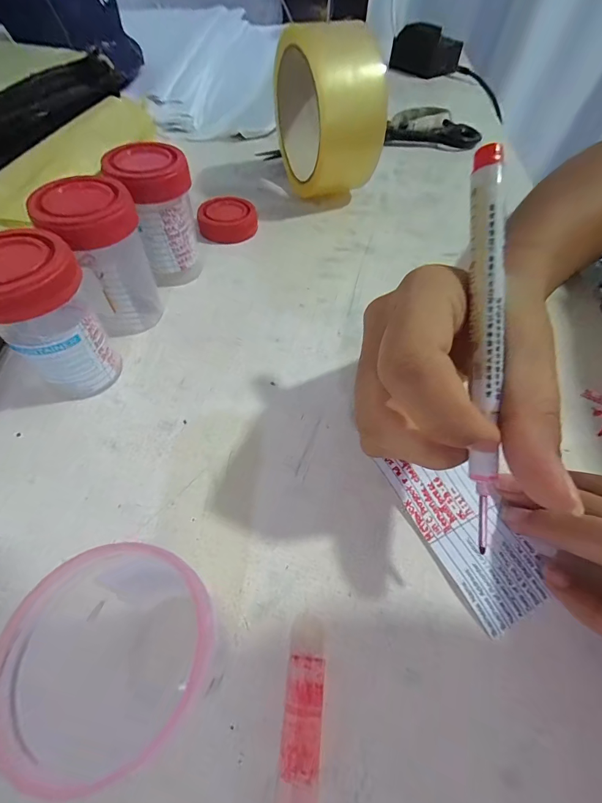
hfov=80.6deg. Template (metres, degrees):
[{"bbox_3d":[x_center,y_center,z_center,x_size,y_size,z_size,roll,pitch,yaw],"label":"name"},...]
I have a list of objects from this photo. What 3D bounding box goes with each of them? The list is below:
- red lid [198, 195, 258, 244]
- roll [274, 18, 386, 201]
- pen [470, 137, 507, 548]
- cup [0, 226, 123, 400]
[{"bbox_3d":[-0.055,-0.136,0.264,0.042,0.016,0.036,-11,57,-10],"label":"red lid"},{"bbox_3d":[0.020,-0.221,0.278,0.066,0.098,0.085,-17,58,-14],"label":"roll"},{"bbox_3d":[0.059,-0.019,0.113,0.009,0.006,0.125,1,89,-2],"label":"pen"},{"bbox_3d":[-0.110,-0.033,0.158,0.035,0.069,0.040,38,62,21],"label":"cup"}]

